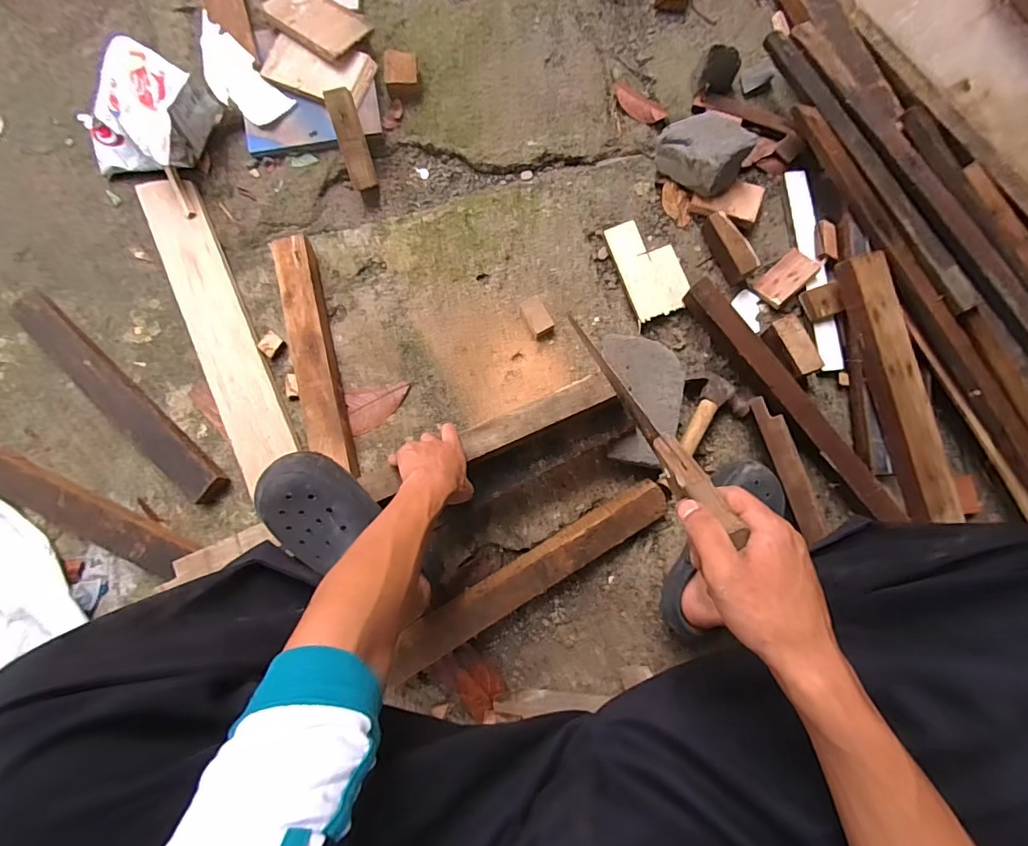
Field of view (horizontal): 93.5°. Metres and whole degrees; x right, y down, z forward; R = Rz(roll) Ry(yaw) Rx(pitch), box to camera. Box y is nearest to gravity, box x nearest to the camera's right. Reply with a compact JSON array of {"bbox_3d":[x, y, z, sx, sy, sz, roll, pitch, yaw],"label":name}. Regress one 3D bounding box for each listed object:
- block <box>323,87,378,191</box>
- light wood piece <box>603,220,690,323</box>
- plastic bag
[{"bbox_3d":[-0.285,-0.497,0.854,0.042,0.044,0.150,-12,118,1],"label":"block"},{"bbox_3d":[0.231,-0.270,0.833,0.097,0.018,0.174,-20,81,0],"label":"light wood piece"},{"bbox_3d":[-0.664,-0.546,0.869,0.201,0.128,0.192,19,83,5],"label":"plastic bag"}]

